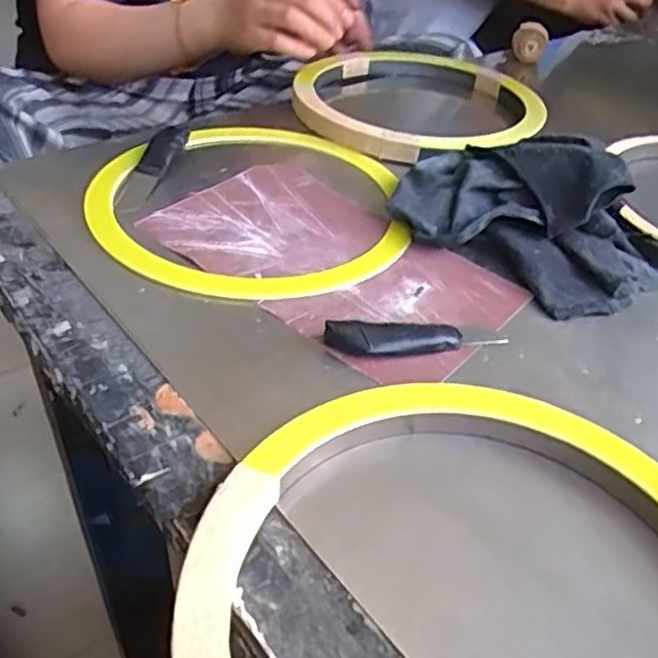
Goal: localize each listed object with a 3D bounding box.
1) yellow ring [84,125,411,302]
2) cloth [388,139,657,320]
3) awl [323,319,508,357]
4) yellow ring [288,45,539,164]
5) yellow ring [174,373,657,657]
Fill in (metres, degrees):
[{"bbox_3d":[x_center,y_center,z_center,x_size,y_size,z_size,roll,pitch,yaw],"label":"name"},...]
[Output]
[{"bbox_3d":[-0.056,-0.093,0.479,0.213,0.008,0.225,4,41,-3],"label":"yellow ring"},{"bbox_3d":[0.134,-0.082,0.458,0.138,0.057,0.168,-23,49,-29],"label":"cloth"},{"bbox_3d":[0.049,0.005,0.375,0.101,0.016,0.020,-4,42,-12],"label":"awl"},{"bbox_3d":[0.087,-0.217,0.629,0.216,0.033,0.245,17,43,11],"label":"yellow ring"},{"bbox_3d":[0.064,0.100,0.259,0.220,0.017,0.209,4,41,-3],"label":"yellow ring"}]

